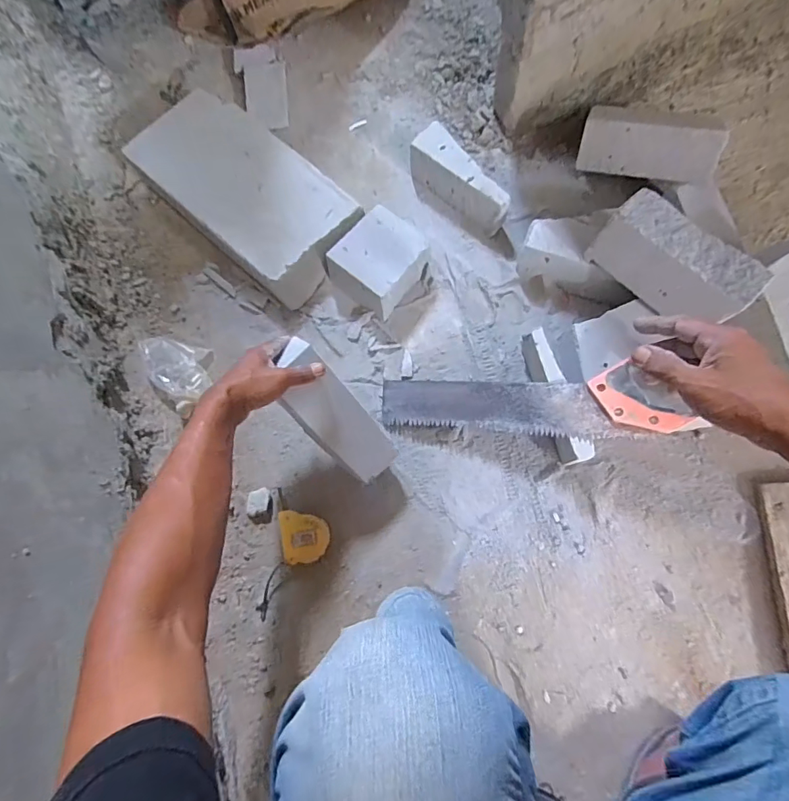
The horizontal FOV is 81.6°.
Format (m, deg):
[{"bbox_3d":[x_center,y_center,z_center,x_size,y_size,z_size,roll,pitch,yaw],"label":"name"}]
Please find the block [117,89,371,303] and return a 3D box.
[{"bbox_3d":[-0.253,-0.354,0.785,0.388,0.099,0.205,39,81,13],"label":"block"}]

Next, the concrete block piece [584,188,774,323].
[{"bbox_3d":[0.381,-0.190,0.625,0.084,0.082,0.195,-44,76,-8],"label":"concrete block piece"}]

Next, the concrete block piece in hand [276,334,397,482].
[{"bbox_3d":[-0.081,0.018,0.595,0.077,0.055,0.208,-40,119,-9],"label":"concrete block piece in hand"}]

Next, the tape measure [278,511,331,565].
[{"bbox_3d":[-0.129,0.194,0.658,0.069,0.034,0.073,0,74,2],"label":"tape measure"}]

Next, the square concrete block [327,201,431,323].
[{"bbox_3d":[-0.019,-0.222,0.749,0.133,0.073,0.133,40,79,12],"label":"square concrete block"}]

